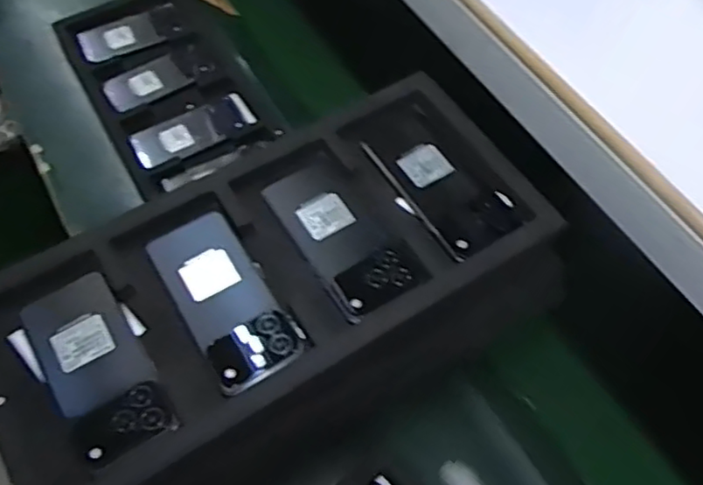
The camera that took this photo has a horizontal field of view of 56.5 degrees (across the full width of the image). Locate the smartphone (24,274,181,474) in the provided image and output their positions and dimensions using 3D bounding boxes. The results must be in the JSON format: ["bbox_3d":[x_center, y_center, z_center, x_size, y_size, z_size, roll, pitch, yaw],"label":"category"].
[{"bbox_3d":[-0.202,0.098,0.519,0.070,0.009,0.159,-29,64,-17],"label":"smartphone"}]

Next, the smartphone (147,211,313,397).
[{"bbox_3d":[-0.106,0.045,0.546,0.075,0.012,0.162,-30,65,-18],"label":"smartphone"}]

